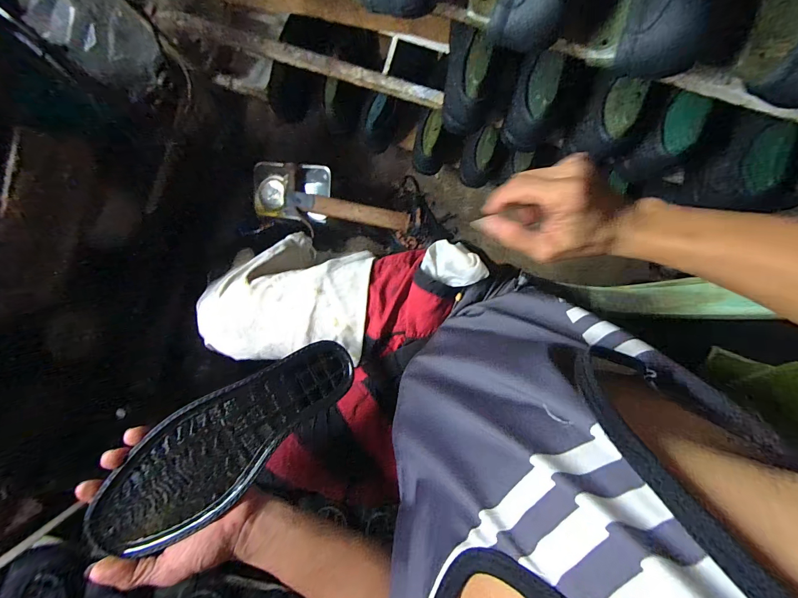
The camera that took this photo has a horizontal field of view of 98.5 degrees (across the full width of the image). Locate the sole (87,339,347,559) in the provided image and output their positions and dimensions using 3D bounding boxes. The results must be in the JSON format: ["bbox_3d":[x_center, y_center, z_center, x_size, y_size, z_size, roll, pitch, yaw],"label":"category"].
[{"bbox_3d":[-0.176,0.143,0.365,0.283,0.036,0.096,-36,91,-21],"label":"sole"}]

